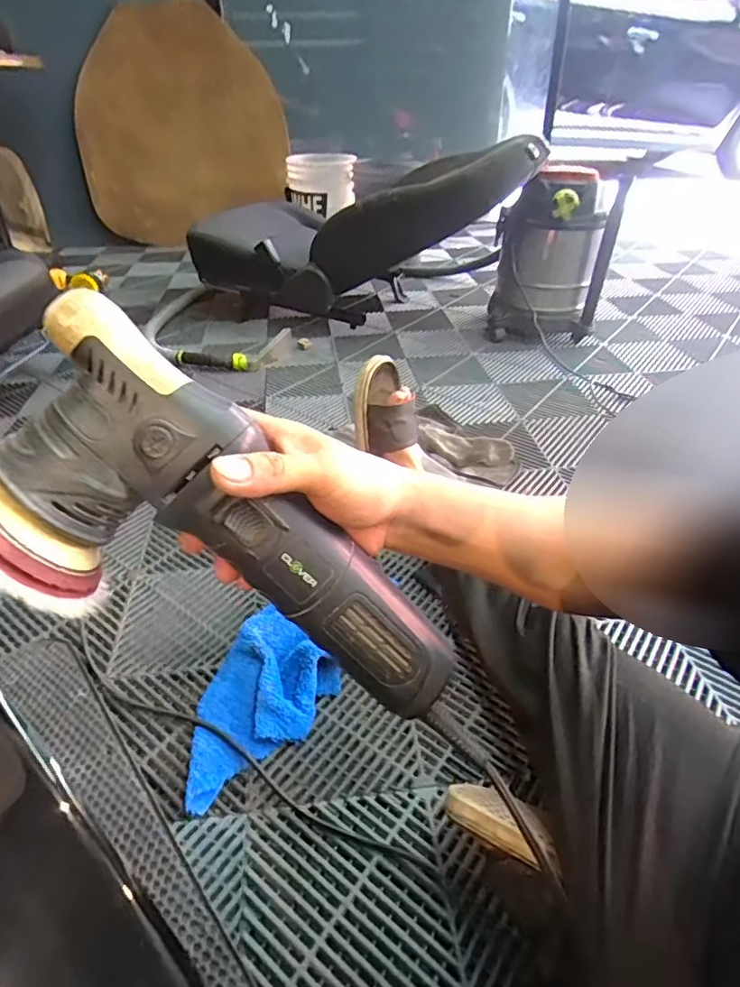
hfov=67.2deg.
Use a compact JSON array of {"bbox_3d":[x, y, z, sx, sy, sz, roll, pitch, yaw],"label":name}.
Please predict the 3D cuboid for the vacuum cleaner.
[{"bbox_3d":[0.530,-0.700,1.614,0.304,0.437,0.374,11,38,15],"label":"vacuum cleaner"}]

